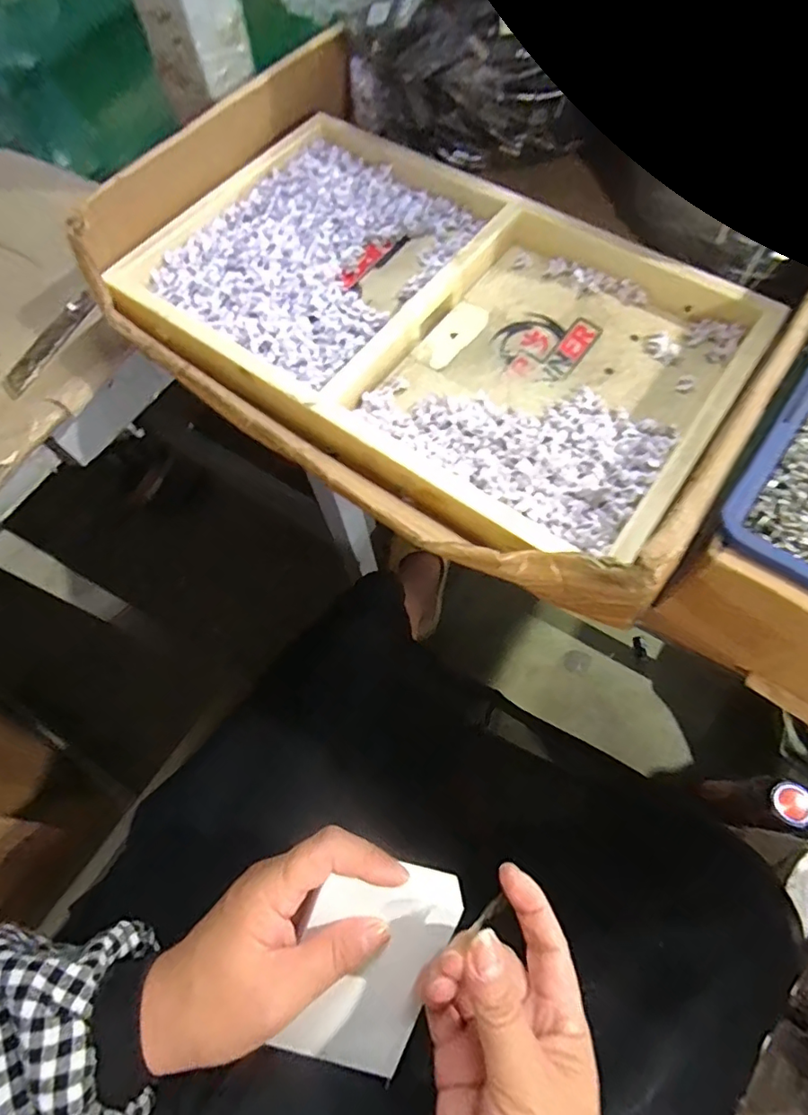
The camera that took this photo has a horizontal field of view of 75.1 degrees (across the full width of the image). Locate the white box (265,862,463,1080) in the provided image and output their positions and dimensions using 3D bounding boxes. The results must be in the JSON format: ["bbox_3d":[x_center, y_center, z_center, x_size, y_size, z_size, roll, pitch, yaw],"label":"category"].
[{"bbox_3d":[-0.022,0.208,0.267,0.070,0.017,0.111,17,100,-10],"label":"white box"}]

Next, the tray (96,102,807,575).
[{"bbox_3d":[0.016,-0.137,0.293,0.315,0.028,0.192,32,72,16],"label":"tray"}]

